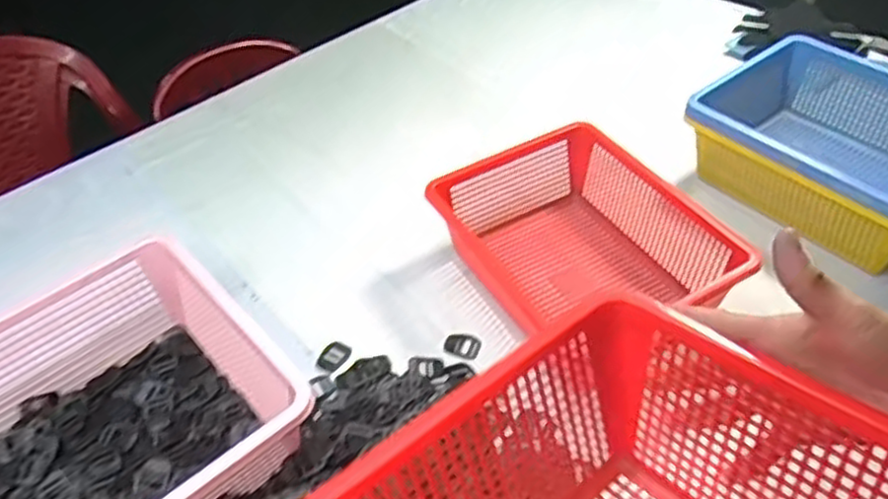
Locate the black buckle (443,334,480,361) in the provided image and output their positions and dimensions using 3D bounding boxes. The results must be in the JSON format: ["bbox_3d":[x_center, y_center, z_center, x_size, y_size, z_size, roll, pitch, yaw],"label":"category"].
[{"bbox_3d":[0.020,0.107,0.792,0.037,0.006,0.028,9,47,15],"label":"black buckle"}]

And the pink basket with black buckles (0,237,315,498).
[{"bbox_3d":[-0.353,0.185,0.667,0.378,0.133,0.316,-37,52,-26],"label":"pink basket with black buckles"}]

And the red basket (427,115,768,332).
[{"bbox_3d":[0.151,0.002,0.817,0.244,0.107,0.306,-26,48,-18],"label":"red basket"}]

